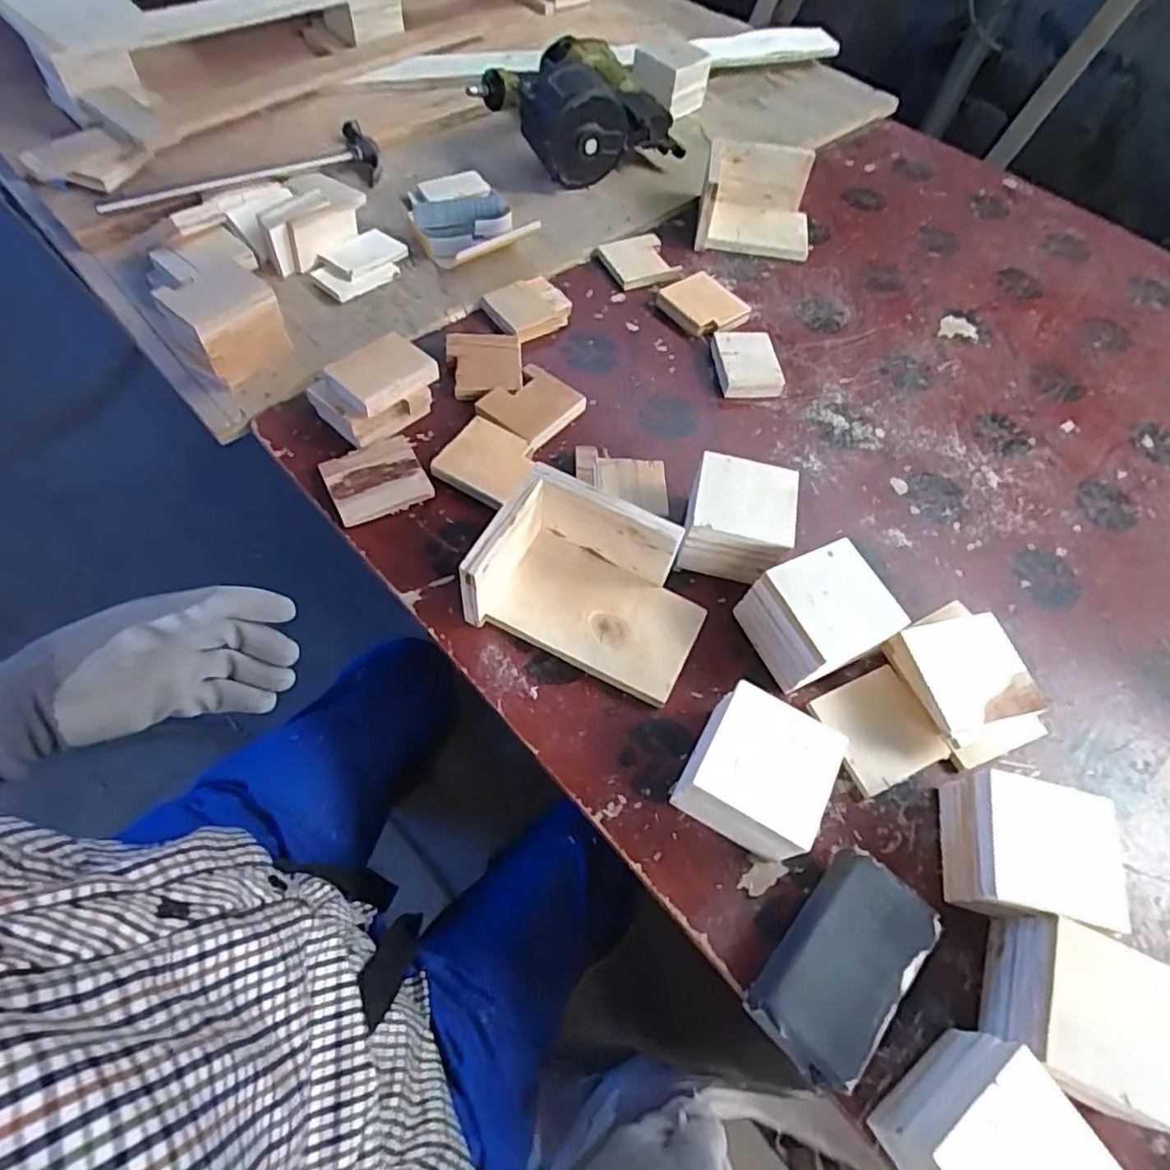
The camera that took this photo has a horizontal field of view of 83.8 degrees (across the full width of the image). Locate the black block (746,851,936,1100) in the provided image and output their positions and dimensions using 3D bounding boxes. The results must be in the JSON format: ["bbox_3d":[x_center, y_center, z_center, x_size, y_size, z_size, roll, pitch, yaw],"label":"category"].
[{"bbox_3d":[0.182,0.269,0.464,0.077,0.041,0.140,40,67,16],"label":"black block"}]

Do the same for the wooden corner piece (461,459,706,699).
[{"bbox_3d":[0.011,0.000,0.562,0.189,0.098,0.128,21,63,7],"label":"wooden corner piece"}]

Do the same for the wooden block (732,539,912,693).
[{"bbox_3d":[0.203,0.030,0.572,0.099,0.085,0.089,-20,65,-14],"label":"wooden block"}]

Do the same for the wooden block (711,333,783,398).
[{"bbox_3d":[0.192,-0.262,0.773,0.074,0.026,0.100,-6,63,-7],"label":"wooden block"}]

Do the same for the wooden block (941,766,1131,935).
[{"bbox_3d":[0.329,0.203,0.493,0.096,0.075,0.092,16,62,4],"label":"wooden block"}]

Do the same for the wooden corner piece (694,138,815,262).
[{"bbox_3d":[0.229,-0.516,0.884,0.153,0.093,0.128,2,62,-3],"label":"wooden corner piece"}]

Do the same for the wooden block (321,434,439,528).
[{"bbox_3d":[-0.206,-0.103,0.644,0.090,0.014,0.080,-24,66,-16],"label":"wooden block"}]

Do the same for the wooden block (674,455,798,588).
[{"bbox_3d":[0.141,-0.056,0.619,0.096,0.082,0.099,16,62,5],"label":"wooden block"}]

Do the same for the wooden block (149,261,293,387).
[{"bbox_3d":[-0.369,-0.270,0.676,0.077,0.078,0.093,42,65,16],"label":"wooden block"}]

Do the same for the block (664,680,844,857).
[{"bbox_3d":[0.130,0.146,0.503,0.094,0.078,0.099,29,62,10],"label":"block"}]

